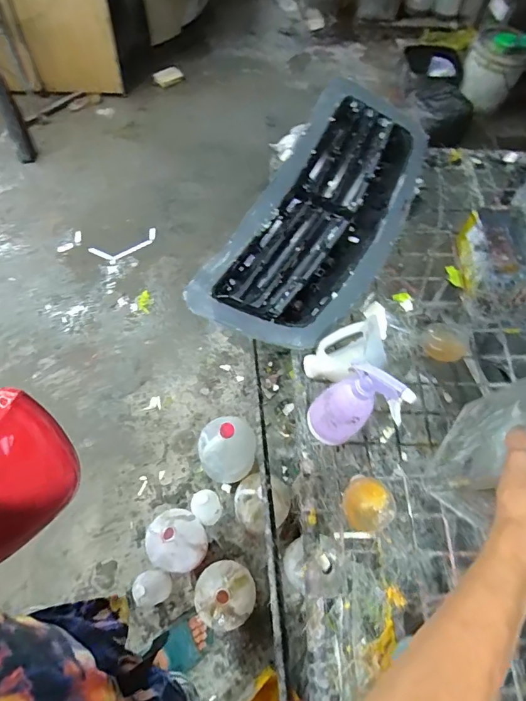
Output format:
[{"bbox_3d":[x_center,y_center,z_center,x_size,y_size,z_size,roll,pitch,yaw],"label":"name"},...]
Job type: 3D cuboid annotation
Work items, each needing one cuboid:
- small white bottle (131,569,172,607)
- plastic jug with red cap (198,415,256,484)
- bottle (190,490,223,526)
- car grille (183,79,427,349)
[{"bbox_3d":[-0.294,0.630,1.149,0.076,0.239,0.081,2,62,-3],"label":"small white bottle"},{"bbox_3d":[-0.111,0.284,1.312,0.173,0.309,0.166,2,62,-3],"label":"plastic jug with red cap"},{"bbox_3d":[-0.162,0.454,1.254,0.079,0.231,0.077,2,62,-3],"label":"bottle"},{"bbox_3d":[0.136,-0.290,0.887,0.288,0.085,0.654,28,64,11],"label":"car grille"}]

